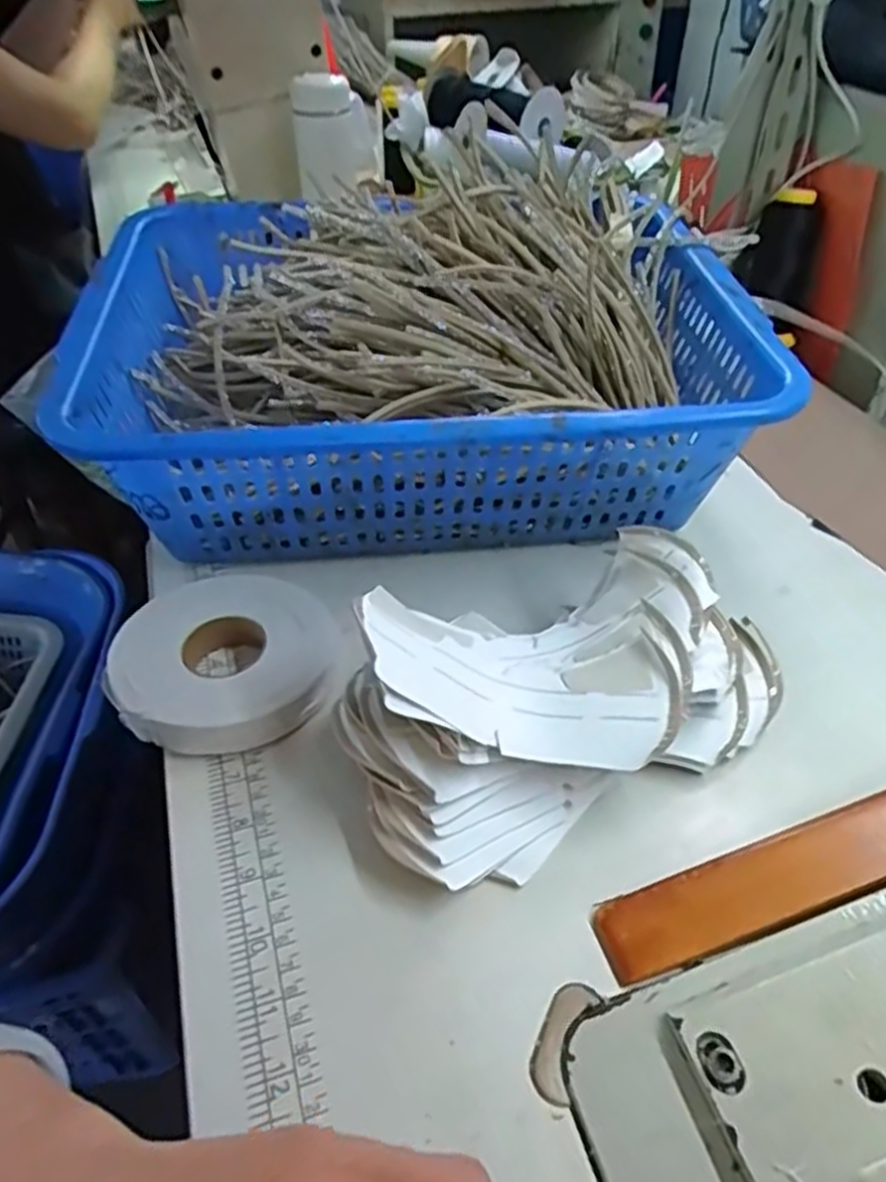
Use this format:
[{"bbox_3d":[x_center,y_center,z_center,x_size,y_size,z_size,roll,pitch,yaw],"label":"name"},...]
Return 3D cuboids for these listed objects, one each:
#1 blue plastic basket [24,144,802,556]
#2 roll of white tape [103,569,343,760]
[{"bbox_3d":[-0.014,-0.148,0.498,0.388,0.138,0.289,-5,42,-4],"label":"blue plastic basket"},{"bbox_3d":[-0.111,0.034,0.404,0.108,0.031,0.110,-2,41,2],"label":"roll of white tape"}]

